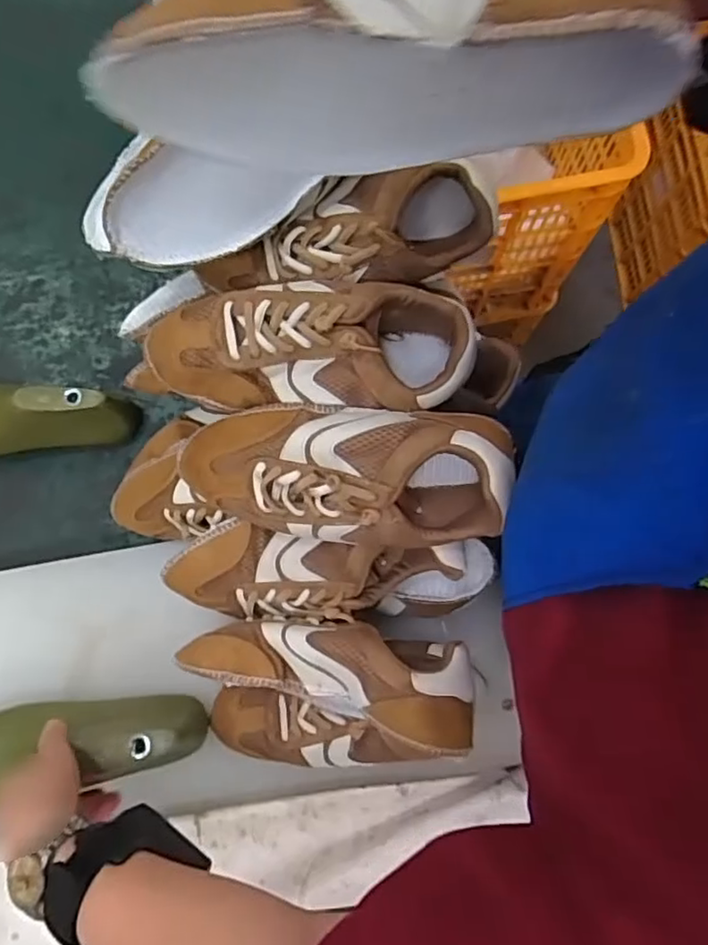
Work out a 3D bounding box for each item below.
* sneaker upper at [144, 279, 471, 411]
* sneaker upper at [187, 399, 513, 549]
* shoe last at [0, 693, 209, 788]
[{"bbox_3d":[-0.032,-0.084,0.433,0.221,0.071,0.084,-1,79,0],"label":"sneaker upper"},{"bbox_3d":[-0.008,0.000,0.418,0.222,0.061,0.094,3,80,1],"label":"sneaker upper"},{"bbox_3d":[-0.241,0.221,0.506,0.231,0.083,0.065,-12,80,6],"label":"shoe last"}]

